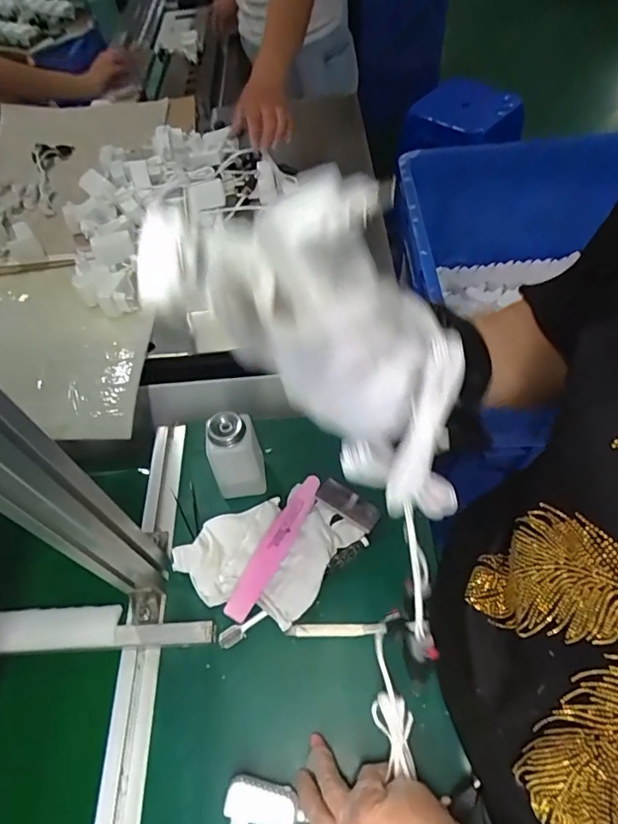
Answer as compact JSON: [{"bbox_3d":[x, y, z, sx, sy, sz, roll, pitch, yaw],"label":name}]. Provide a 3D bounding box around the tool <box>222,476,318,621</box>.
[{"bbox_3d":[-0.035,0.143,0.533,0.027,0.010,0.173,33,64,5],"label":"tool"}]

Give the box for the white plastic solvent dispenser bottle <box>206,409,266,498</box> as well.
[{"bbox_3d":[-0.084,0.049,0.549,0.057,0.127,0.051,-17,57,-7],"label":"white plastic solvent dispenser bottle"}]

